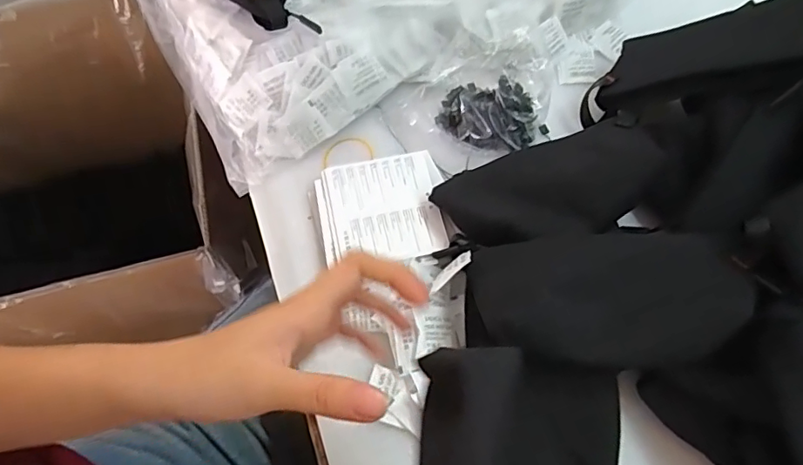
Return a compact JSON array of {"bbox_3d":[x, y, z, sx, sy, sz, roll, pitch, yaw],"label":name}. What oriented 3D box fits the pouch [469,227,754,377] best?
[{"bbox_3d":[0.144,0.047,0.373,0.176,0.036,0.095,-3,64,1],"label":"pouch"}]

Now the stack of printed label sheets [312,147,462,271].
[{"bbox_3d":[-0.016,-0.021,0.465,0.110,0.014,0.101,-9,65,-4],"label":"stack of printed label sheets"}]

